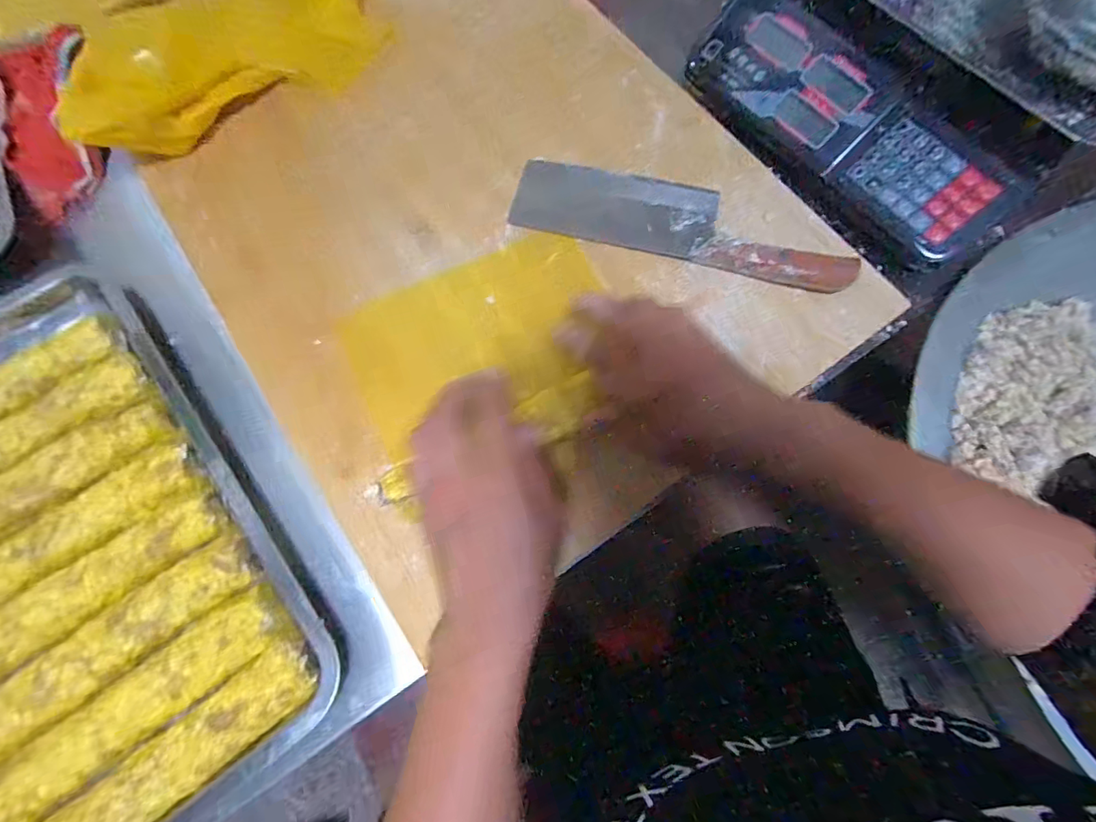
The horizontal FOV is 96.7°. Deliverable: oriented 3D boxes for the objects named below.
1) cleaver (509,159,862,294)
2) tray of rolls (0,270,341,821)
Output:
[{"bbox_3d":[0.119,-0.174,0.438,0.299,0.023,0.084,16,72,4],"label":"cleaver"},{"bbox_3d":[-0.383,0.113,0.344,0.320,0.039,0.417,-36,76,-13],"label":"tray of rolls"}]

